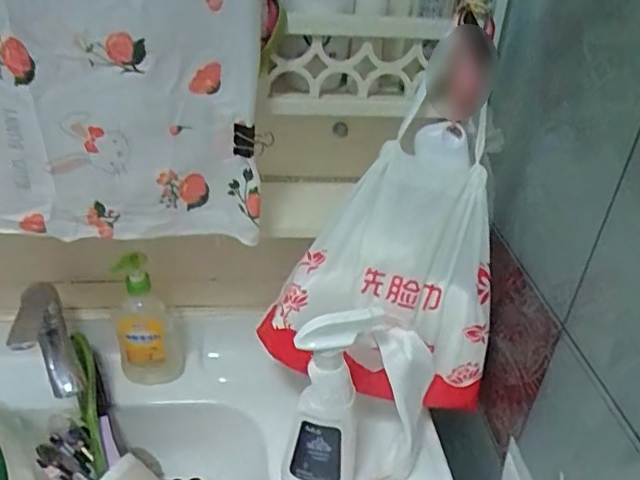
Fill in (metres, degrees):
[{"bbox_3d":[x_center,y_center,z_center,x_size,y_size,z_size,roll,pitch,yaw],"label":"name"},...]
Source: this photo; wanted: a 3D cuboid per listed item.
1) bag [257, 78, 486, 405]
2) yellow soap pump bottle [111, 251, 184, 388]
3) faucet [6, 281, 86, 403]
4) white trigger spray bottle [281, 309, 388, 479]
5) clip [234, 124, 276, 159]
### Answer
[{"bbox_3d":[0.062,0.039,0.635,0.249,0.280,0.146,-2,35,-7],"label":"bag"},{"bbox_3d":[-0.241,0.112,0.788,0.087,0.208,0.054,-12,37,-19],"label":"yellow soap pump bottle"},{"bbox_3d":[-0.347,0.131,0.712,0.067,0.104,0.133,-18,40,-27],"label":"faucet"},{"bbox_3d":[0.011,0.185,0.639,0.094,0.277,0.073,6,35,5],"label":"white trigger spray bottle"},{"bbox_3d":[-0.067,-0.102,0.576,0.042,0.038,0.017,-13,38,-21],"label":"clip"}]

